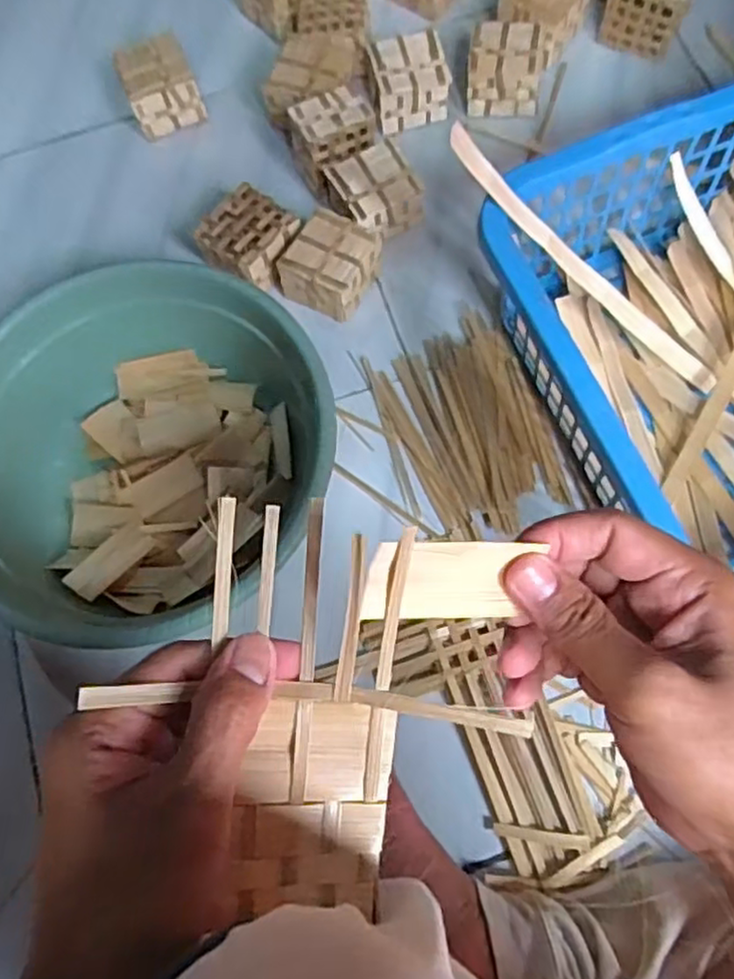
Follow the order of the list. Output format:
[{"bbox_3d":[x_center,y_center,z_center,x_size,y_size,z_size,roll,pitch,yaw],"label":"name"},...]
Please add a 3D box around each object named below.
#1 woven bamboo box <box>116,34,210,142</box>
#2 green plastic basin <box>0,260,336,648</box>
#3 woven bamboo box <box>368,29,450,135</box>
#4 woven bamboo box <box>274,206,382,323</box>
[{"bbox_3d":[-0.213,-0.413,0.721,0.069,0.062,0.076,-23,72,-4],"label":"woven bamboo box"},{"bbox_3d":[-0.176,-0.028,0.570,0.288,0.131,0.260,-1,72,3],"label":"green plastic basin"},{"bbox_3d":[0.042,-0.409,0.701,0.070,0.055,0.069,-14,72,-1],"label":"woven bamboo box"},{"bbox_3d":[-0.033,-0.208,0.648,0.076,0.050,0.081,27,75,11],"label":"woven bamboo box"}]

